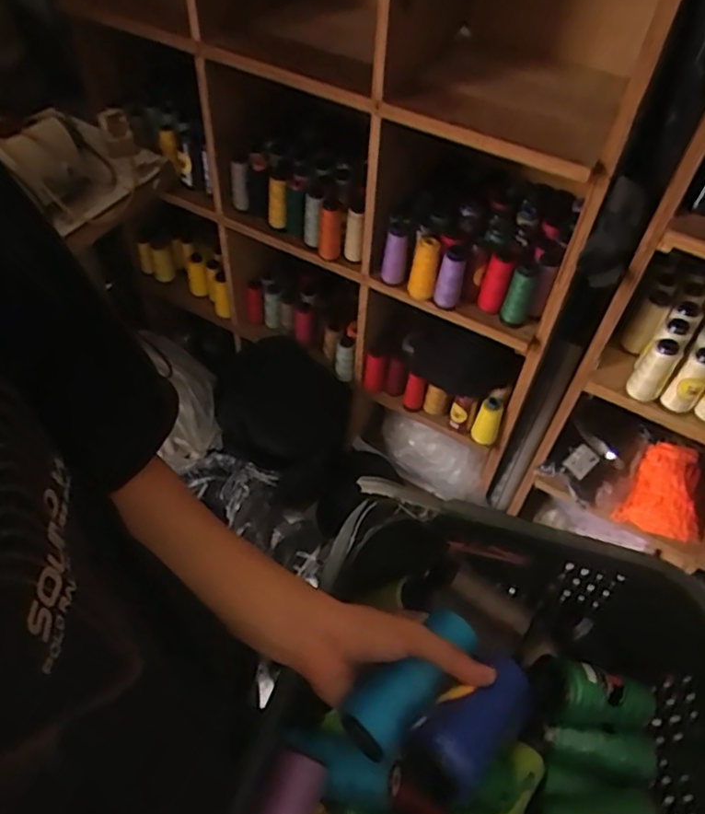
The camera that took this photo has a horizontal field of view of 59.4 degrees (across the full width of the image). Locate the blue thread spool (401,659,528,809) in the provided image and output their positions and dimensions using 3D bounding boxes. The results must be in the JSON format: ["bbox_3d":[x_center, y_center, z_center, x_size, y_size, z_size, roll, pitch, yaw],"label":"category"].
[{"bbox_3d":[0.085,0.212,0.419,0.110,0.040,0.048,-29,54,-30],"label":"blue thread spool"}]

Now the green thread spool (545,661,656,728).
[{"bbox_3d":[0.252,0.292,0.622,0.116,0.045,0.053,18,45,-12],"label":"green thread spool"}]

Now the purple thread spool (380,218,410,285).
[{"bbox_3d":[0.077,-0.275,1.107,0.042,0.112,0.045,2,51,-2],"label":"purple thread spool"}]

